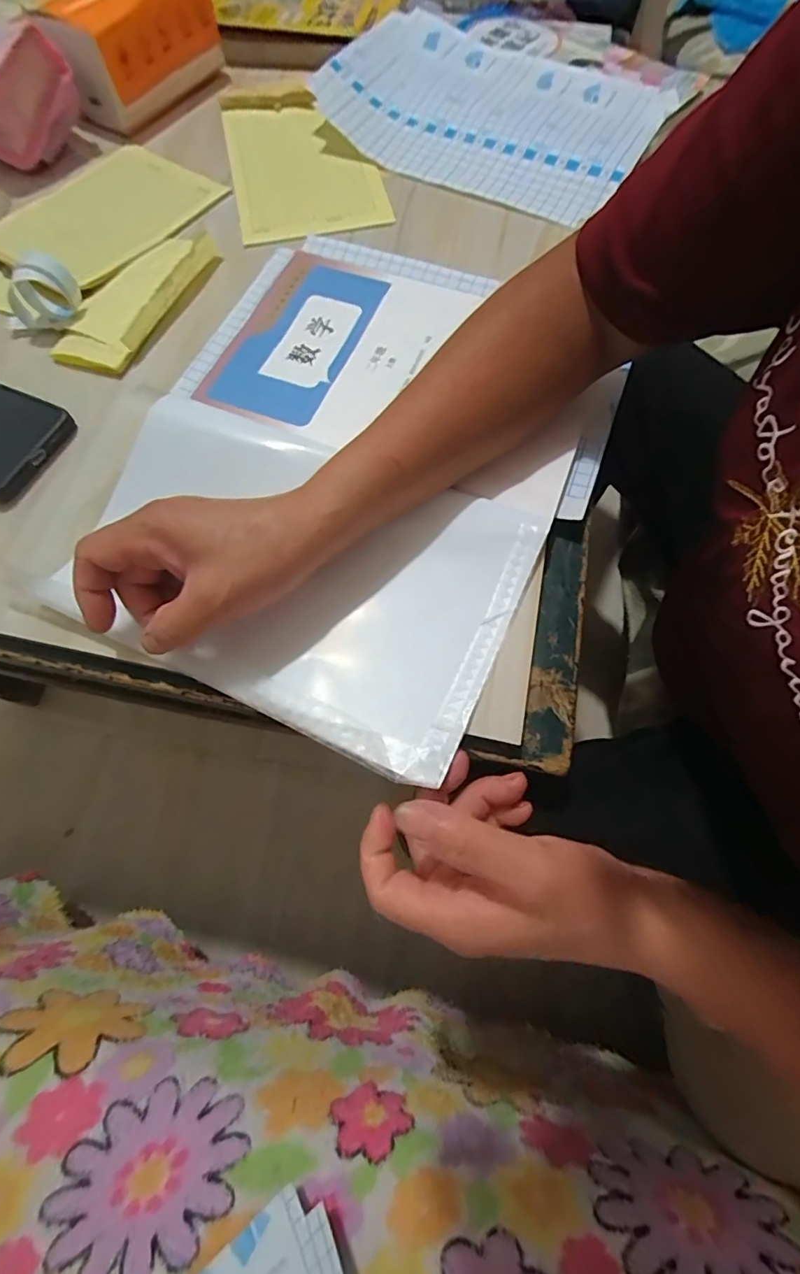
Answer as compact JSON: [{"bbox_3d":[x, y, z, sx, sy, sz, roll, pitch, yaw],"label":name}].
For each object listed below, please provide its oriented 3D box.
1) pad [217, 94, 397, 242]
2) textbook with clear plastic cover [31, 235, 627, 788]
[{"bbox_3d":[-0.087,-0.427,0.424,0.126,0.015,0.193,-12,69,-3],"label":"pad"},{"bbox_3d":[-0.031,-0.130,0.313,0.292,0.019,0.363,24,72,8],"label":"textbook with clear plastic cover"}]

